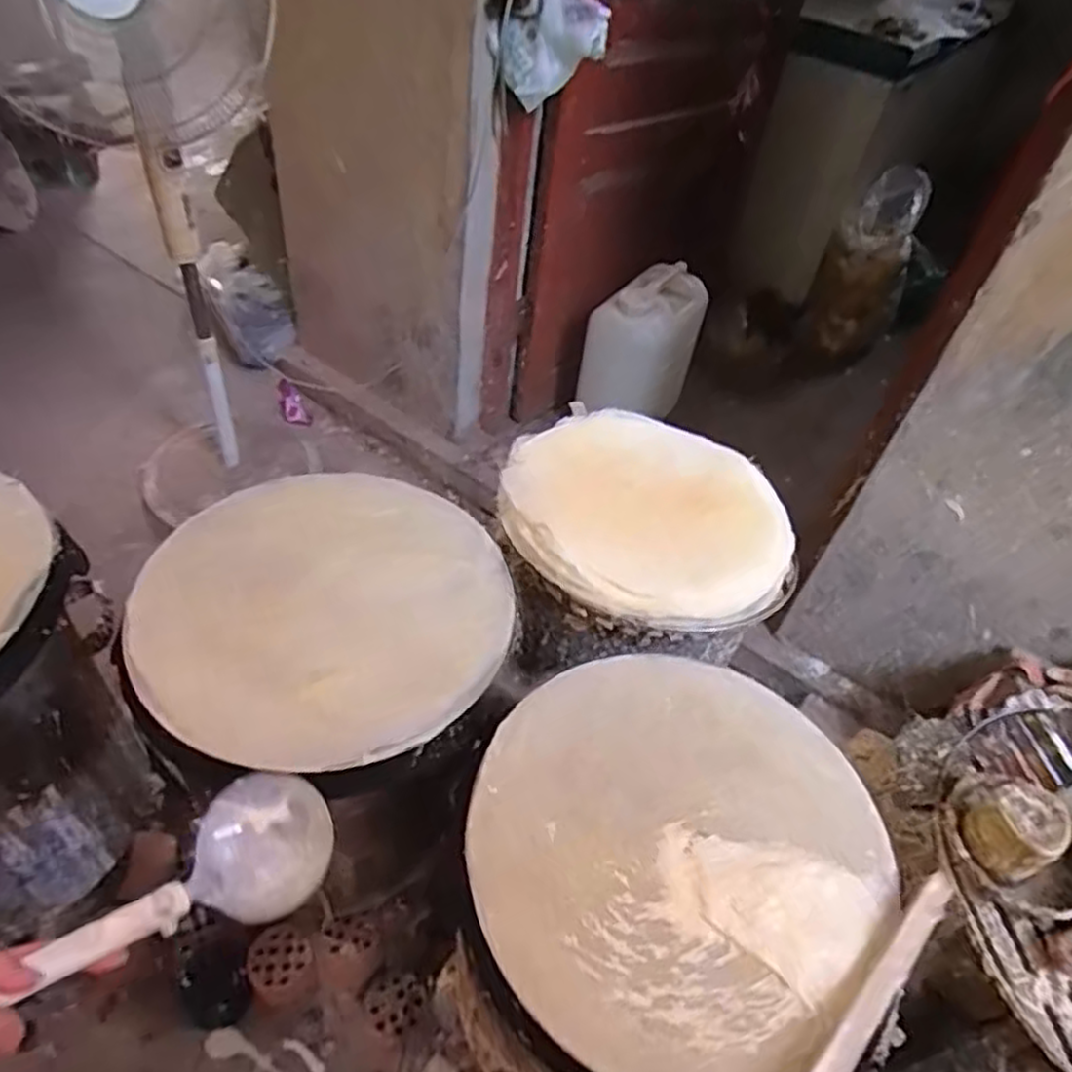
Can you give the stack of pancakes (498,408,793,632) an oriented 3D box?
[{"bbox_3d":[0.151,-0.042,1.001,0.383,0.055,0.376,10,46,-1],"label":"stack of pancakes"}]

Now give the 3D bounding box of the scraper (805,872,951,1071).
[{"bbox_3d":[0.248,0.371,0.562,0.298,0.022,0.029,-31,58,-33],"label":"scraper"}]

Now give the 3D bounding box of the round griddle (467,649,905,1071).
[{"bbox_3d":[0.126,0.263,0.655,0.345,0.022,0.366,2,49,-2],"label":"round griddle"}]

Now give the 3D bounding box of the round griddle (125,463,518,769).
[{"bbox_3d":[-0.223,0.070,0.795,0.372,0.033,0.385,5,46,-5],"label":"round griddle"}]

